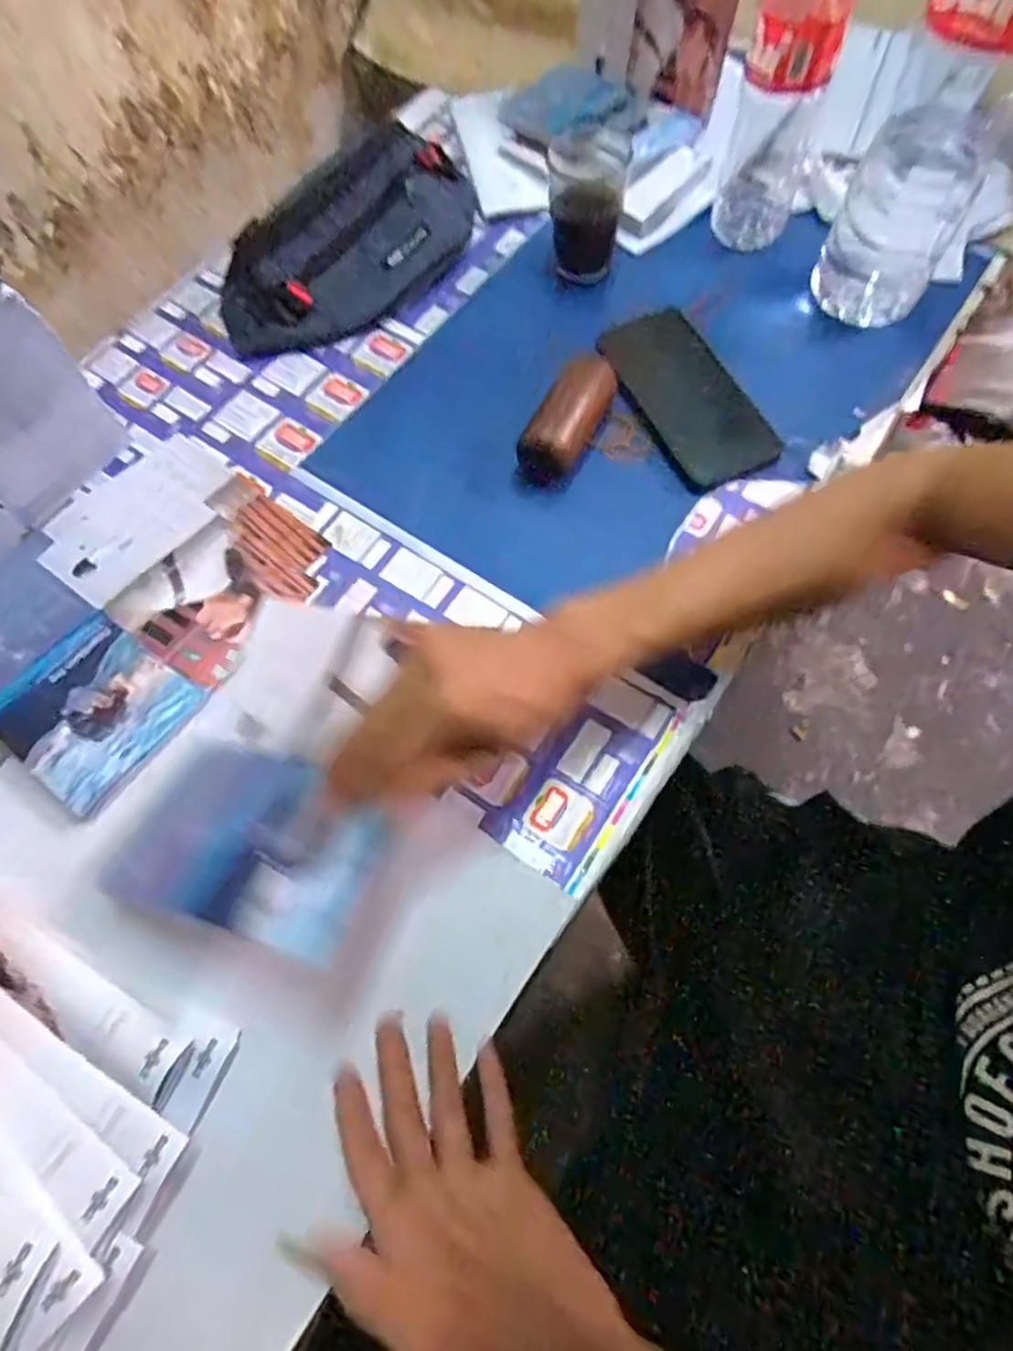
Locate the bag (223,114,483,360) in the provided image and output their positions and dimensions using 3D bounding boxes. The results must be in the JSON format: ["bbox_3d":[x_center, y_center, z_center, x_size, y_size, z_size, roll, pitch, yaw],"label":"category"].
[{"bbox_3d":[-0.123,-0.369,0.575,0.109,0.080,0.257,38,69,16],"label":"bag"}]

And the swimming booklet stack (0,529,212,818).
[{"bbox_3d":[-0.304,-0.006,0.451,0.200,0.014,0.105,33,72,15],"label":"swimming booklet stack"}]

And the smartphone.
[{"bbox_3d":[0.136,-0.223,0.523,0.079,0.013,0.170,-29,79,-3],"label":"smartphone"}]

